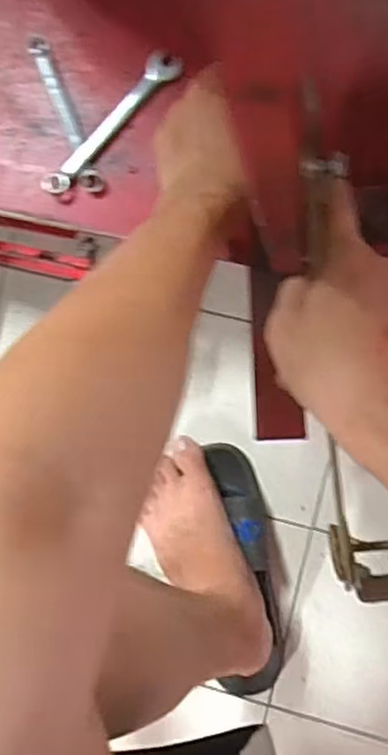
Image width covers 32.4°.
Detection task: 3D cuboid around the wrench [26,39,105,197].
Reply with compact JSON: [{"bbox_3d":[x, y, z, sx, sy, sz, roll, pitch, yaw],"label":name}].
[{"bbox_3d":[-0.105,-0.216,0.549,0.018,0.012,0.132,-22,91,9],"label":"wrench"}]

